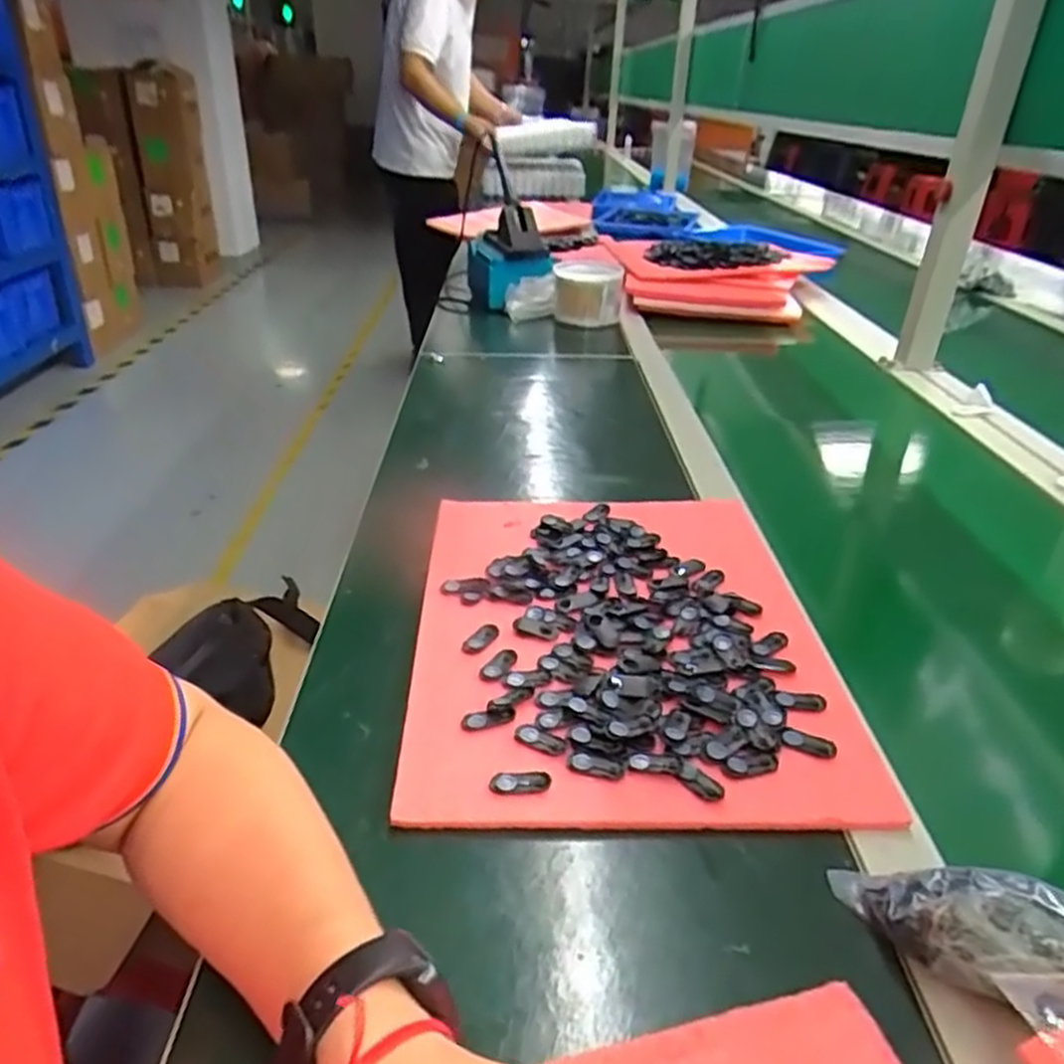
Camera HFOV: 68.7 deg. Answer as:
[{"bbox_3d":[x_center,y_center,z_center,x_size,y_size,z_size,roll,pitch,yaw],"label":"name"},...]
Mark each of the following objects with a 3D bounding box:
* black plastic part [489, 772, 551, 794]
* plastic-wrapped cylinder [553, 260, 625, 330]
[{"bbox_3d":[-0.006,0.131,0.405,0.031,0.004,0.012,-2,30,-7],"label":"black plastic part"},{"bbox_3d":[0.089,-0.382,1.229,0.106,0.073,0.122,5,30,5],"label":"plastic-wrapped cylinder"}]

